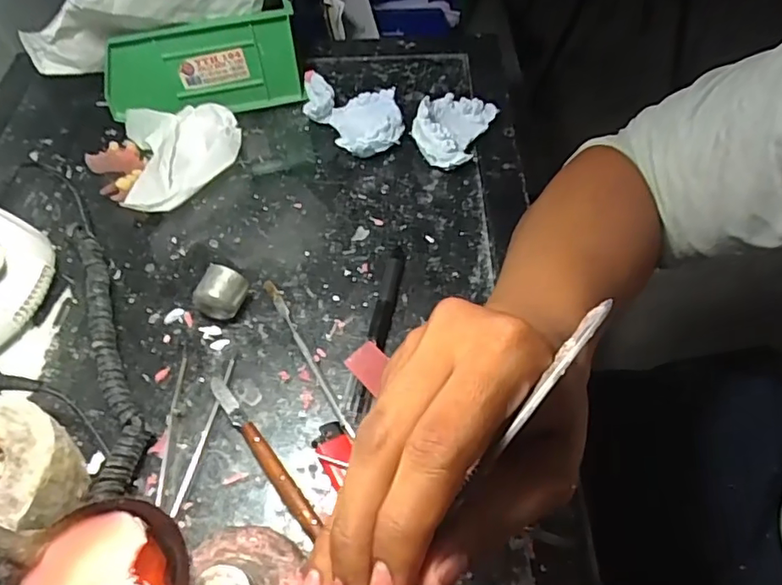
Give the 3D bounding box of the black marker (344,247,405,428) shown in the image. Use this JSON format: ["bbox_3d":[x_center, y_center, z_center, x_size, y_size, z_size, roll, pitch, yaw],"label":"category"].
[{"bbox_3d":[-0.008,0.024,0.386,0.014,0.012,0.135,9,56,8],"label":"black marker"}]

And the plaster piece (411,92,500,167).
[{"bbox_3d":[0.049,-0.136,0.481,0.054,0.040,0.069,22,59,16],"label":"plaster piece"}]

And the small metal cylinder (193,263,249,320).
[{"bbox_3d":[-0.115,0.003,0.396,0.027,0.032,0.028,12,57,10],"label":"small metal cylinder"}]

